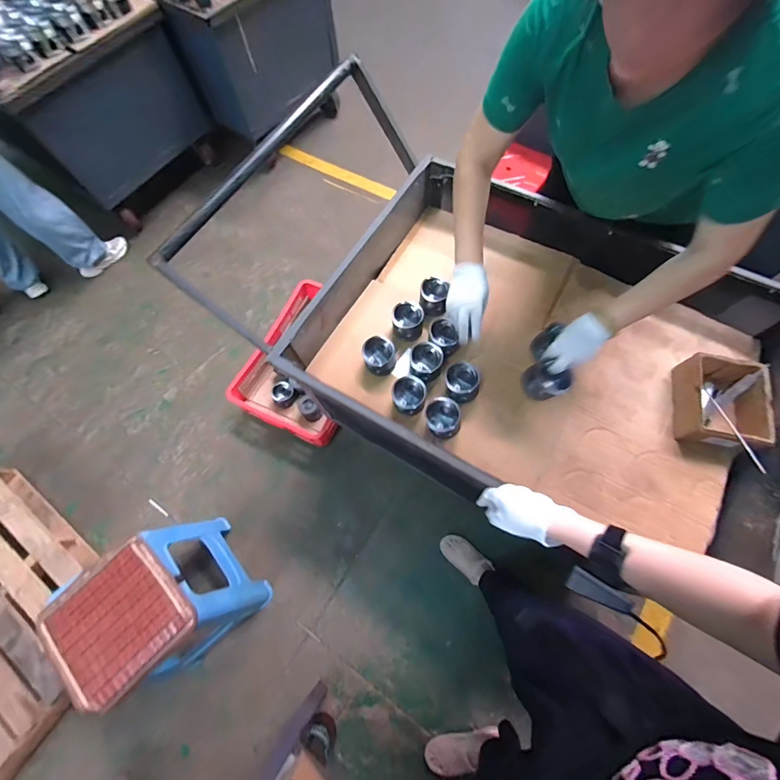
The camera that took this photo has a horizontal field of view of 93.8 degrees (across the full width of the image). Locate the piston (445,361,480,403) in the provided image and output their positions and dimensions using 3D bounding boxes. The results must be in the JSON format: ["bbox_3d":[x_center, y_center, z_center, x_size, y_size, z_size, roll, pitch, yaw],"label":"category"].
[{"bbox_3d":[0.185,-0.022,0.931,0.085,0.055,0.090,-1,68,3],"label":"piston"}]

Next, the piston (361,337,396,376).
[{"bbox_3d":[-0.027,-0.091,0.987,0.093,0.068,0.087,-1,68,3],"label":"piston"}]

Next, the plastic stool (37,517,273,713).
[{"bbox_3d":[-0.637,0.610,1.056,0.323,0.431,0.318,-40,72,-12],"label":"plastic stool"}]

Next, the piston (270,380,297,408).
[{"bbox_3d":[-0.444,0.018,1.529,0.095,0.060,0.092,-1,68,3],"label":"piston"}]

